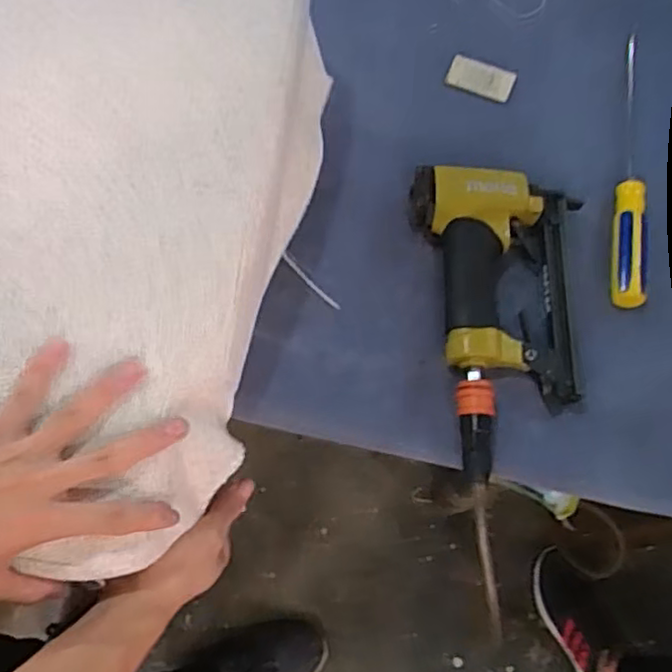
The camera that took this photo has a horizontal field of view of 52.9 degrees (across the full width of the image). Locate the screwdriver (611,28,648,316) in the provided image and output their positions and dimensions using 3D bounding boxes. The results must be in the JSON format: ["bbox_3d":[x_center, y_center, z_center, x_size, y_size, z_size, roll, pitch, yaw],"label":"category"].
[{"bbox_3d":[0.259,-0.155,0.590,0.022,0.028,0.275,9,71,3],"label":"screwdriver"}]

